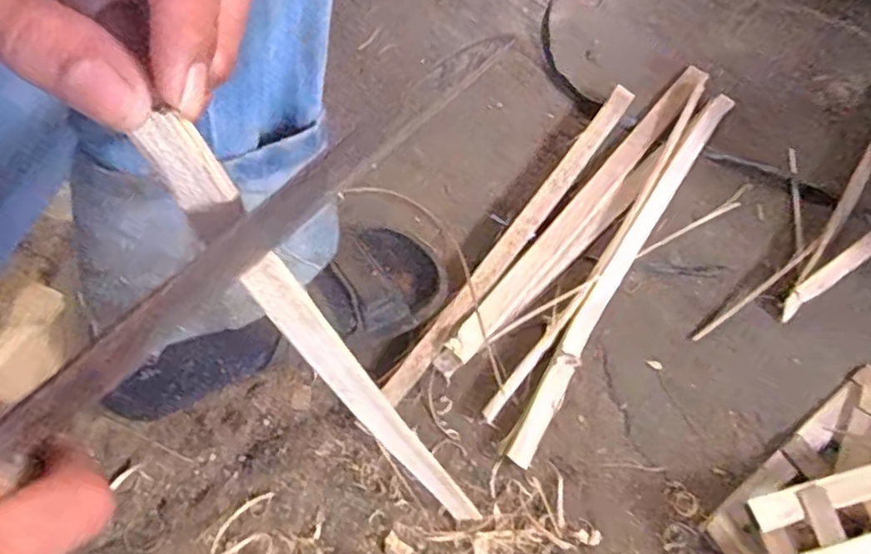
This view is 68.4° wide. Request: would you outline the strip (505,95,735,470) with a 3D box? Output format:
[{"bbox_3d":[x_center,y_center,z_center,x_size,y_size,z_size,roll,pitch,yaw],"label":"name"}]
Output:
[{"bbox_3d":[0.178,-0.024,0.587,0.027,0.020,0.435,31,69,10],"label":"strip"}]

